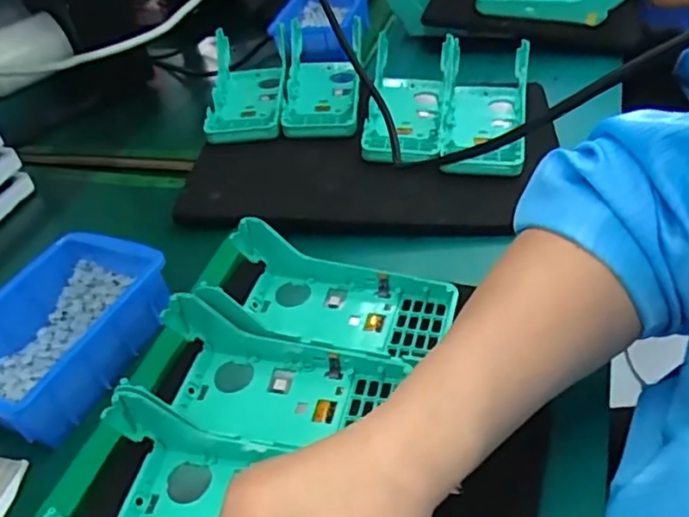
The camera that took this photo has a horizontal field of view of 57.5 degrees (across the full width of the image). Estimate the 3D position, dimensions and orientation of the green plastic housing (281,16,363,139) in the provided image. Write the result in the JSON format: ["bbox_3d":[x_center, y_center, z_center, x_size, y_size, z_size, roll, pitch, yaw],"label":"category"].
[{"bbox_3d":[-0.023,-0.192,0.661,0.083,0.037,0.175,-6,43,9],"label":"green plastic housing"}]

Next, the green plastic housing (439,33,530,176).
[{"bbox_3d":[0.132,-0.151,0.603,0.086,0.045,0.174,4,46,12],"label":"green plastic housing"}]

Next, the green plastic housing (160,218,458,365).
[{"bbox_3d":[-0.017,0.024,0.441,0.177,0.048,0.087,6,47,13],"label":"green plastic housing"}]

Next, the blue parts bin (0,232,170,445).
[{"bbox_3d":[-0.202,0.051,0.443,0.110,0.054,0.150,13,49,27],"label":"blue parts bin"}]

